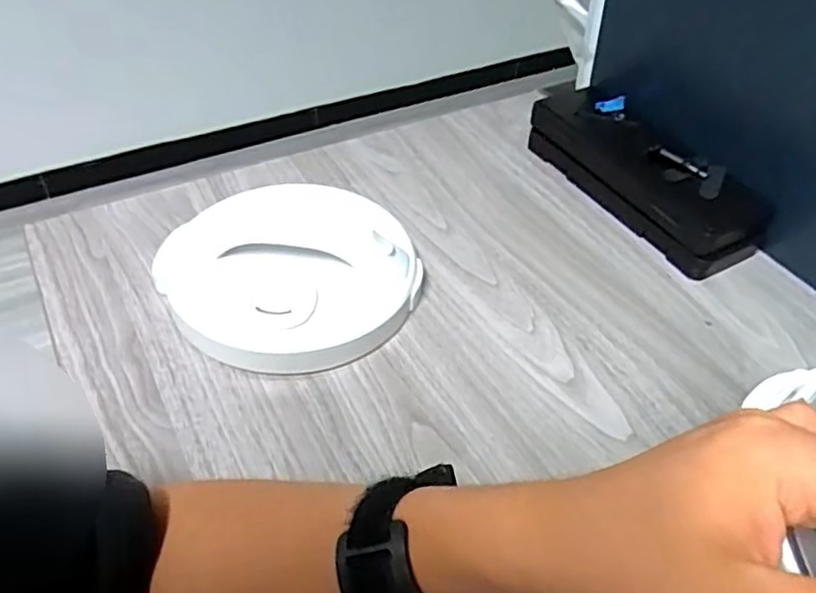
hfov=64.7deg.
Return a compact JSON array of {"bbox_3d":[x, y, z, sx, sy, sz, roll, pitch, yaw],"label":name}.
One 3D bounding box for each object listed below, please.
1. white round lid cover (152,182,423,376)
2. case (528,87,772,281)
[{"bbox_3d":[-0.095,-0.027,0.536,0.195,0.058,0.195,2,46,-2],"label":"white round lid cover"},{"bbox_3d":[0.232,-0.124,0.646,0.082,0.061,0.255,-24,53,-24],"label":"case"}]

